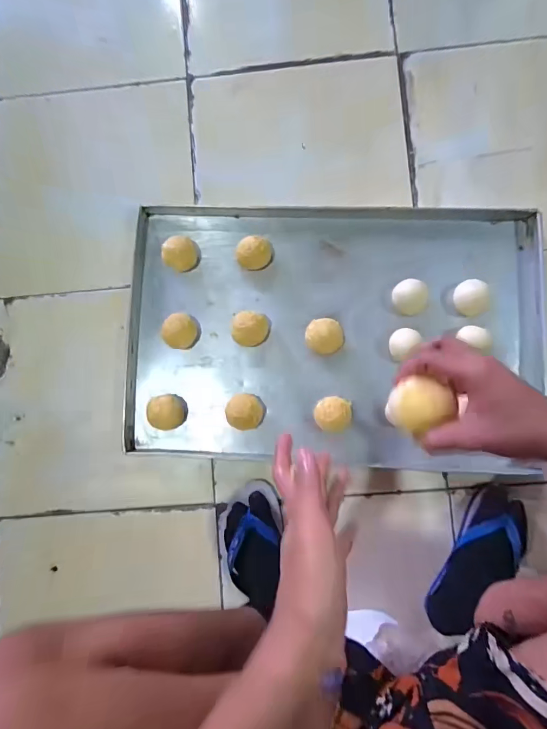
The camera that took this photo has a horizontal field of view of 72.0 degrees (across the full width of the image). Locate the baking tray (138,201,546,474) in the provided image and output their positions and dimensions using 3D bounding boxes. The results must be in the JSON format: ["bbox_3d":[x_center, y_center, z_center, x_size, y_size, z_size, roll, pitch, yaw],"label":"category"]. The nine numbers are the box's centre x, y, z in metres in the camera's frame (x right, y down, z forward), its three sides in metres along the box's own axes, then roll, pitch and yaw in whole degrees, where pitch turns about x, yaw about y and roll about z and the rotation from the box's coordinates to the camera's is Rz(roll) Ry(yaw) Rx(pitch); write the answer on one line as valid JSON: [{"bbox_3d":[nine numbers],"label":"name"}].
[{"bbox_3d":[0.097,-0.055,0.651,0.698,0.052,0.444,3,83,4],"label":"baking tray"}]

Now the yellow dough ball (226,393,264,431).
[{"bbox_3d":[-0.049,0.083,0.653,0.059,0.045,0.059,0,84,2],"label":"yellow dough ball"}]

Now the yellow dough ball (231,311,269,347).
[{"bbox_3d":[-0.041,-0.060,0.659,0.060,0.051,0.055,0,84,2],"label":"yellow dough ball"}]

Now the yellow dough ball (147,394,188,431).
[{"bbox_3d":[-0.187,0.084,0.660,0.060,0.038,0.060,-11,84,1],"label":"yellow dough ball"}]

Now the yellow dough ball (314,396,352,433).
[{"bbox_3d":[0.101,0.083,0.636,0.061,0.054,0.057,0,84,2],"label":"yellow dough ball"}]

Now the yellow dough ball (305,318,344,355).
[{"bbox_3d":[0.090,-0.047,0.655,0.064,0.039,0.061,0,84,2],"label":"yellow dough ball"}]

